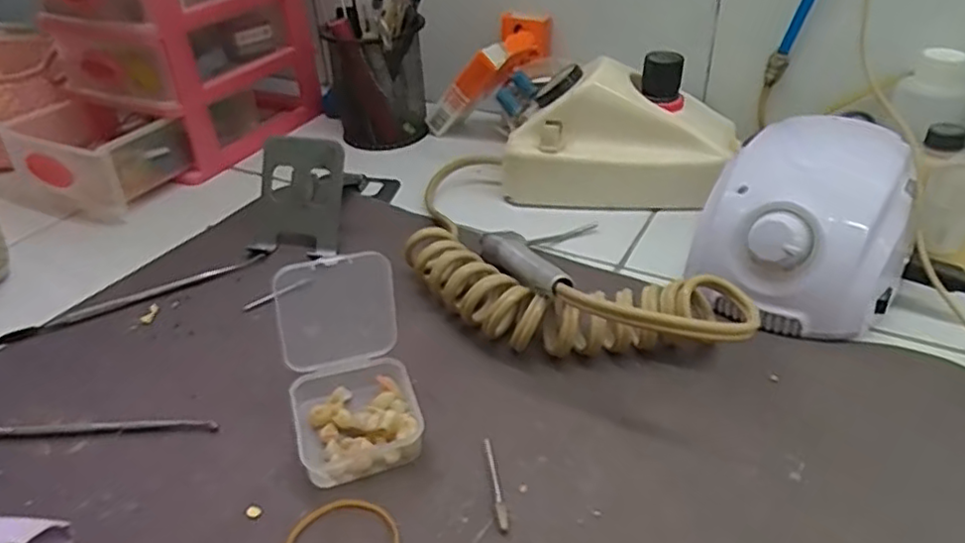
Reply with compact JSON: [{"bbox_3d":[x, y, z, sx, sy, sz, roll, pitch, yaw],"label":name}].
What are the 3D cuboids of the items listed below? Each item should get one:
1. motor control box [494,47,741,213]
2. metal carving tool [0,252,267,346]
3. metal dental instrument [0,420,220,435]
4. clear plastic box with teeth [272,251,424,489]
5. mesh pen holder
[{"bbox_3d":[0.099,-0.099,0.484,0.166,0.088,0.073,-1,35,3],"label":"motor control box"},{"bbox_3d":[-0.213,0.016,0.413,0.156,0.008,0.015,-19,38,-22],"label":"metal carving tool"},{"bbox_3d":[-0.202,0.077,0.324,0.146,0.005,0.009,-3,35,0],"label":"metal dental instrument"},{"bbox_3d":[-0.063,0.039,0.305,0.056,0.075,0.076,-11,36,-12],"label":"clear plastic box with teeth"},{"bbox_3d":[-0.093,-0.171,0.599,0.081,0.097,0.079,-7,35,-6],"label":"mesh pen holder"}]

